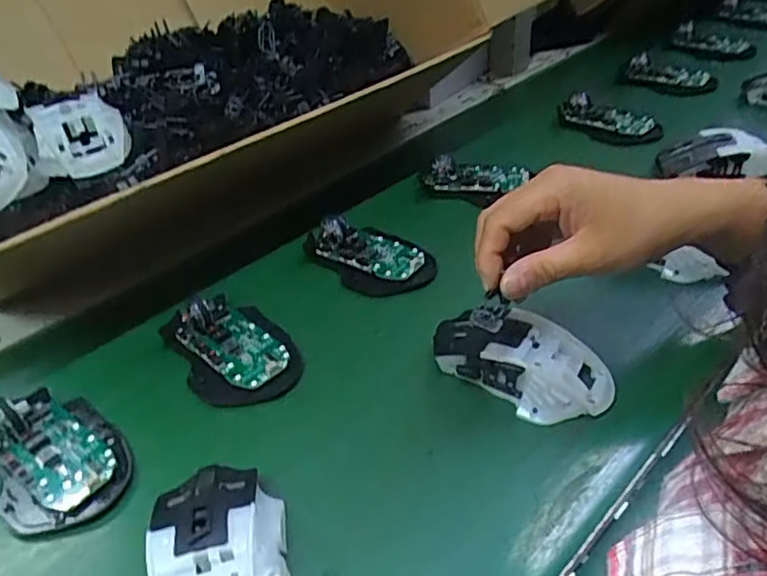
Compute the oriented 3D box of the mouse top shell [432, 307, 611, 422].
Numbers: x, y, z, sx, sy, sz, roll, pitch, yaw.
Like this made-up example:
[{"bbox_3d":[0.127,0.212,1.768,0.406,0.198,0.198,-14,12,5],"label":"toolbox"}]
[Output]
[{"bbox_3d":[0.087,0.044,0.387,0.112,0.040,0.054,16,41,26],"label":"mouse top shell"}]

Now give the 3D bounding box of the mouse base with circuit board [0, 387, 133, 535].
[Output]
[{"bbox_3d":[-0.201,0.097,0.365,0.071,0.027,0.107,-34,48,-31],"label":"mouse base with circuit board"}]

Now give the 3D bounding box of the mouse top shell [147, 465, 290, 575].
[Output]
[{"bbox_3d":[-0.080,0.133,0.294,0.062,0.034,0.111,-9,40,-5],"label":"mouse top shell"}]

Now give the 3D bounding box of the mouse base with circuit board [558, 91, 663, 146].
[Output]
[{"bbox_3d":[0.254,-0.193,0.688,0.053,0.035,0.110,-29,45,-27],"label":"mouse base with circuit board"}]

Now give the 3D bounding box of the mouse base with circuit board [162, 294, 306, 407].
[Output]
[{"bbox_3d":[-0.107,0.038,0.427,0.072,0.024,0.106,-25,44,-23],"label":"mouse base with circuit board"}]

